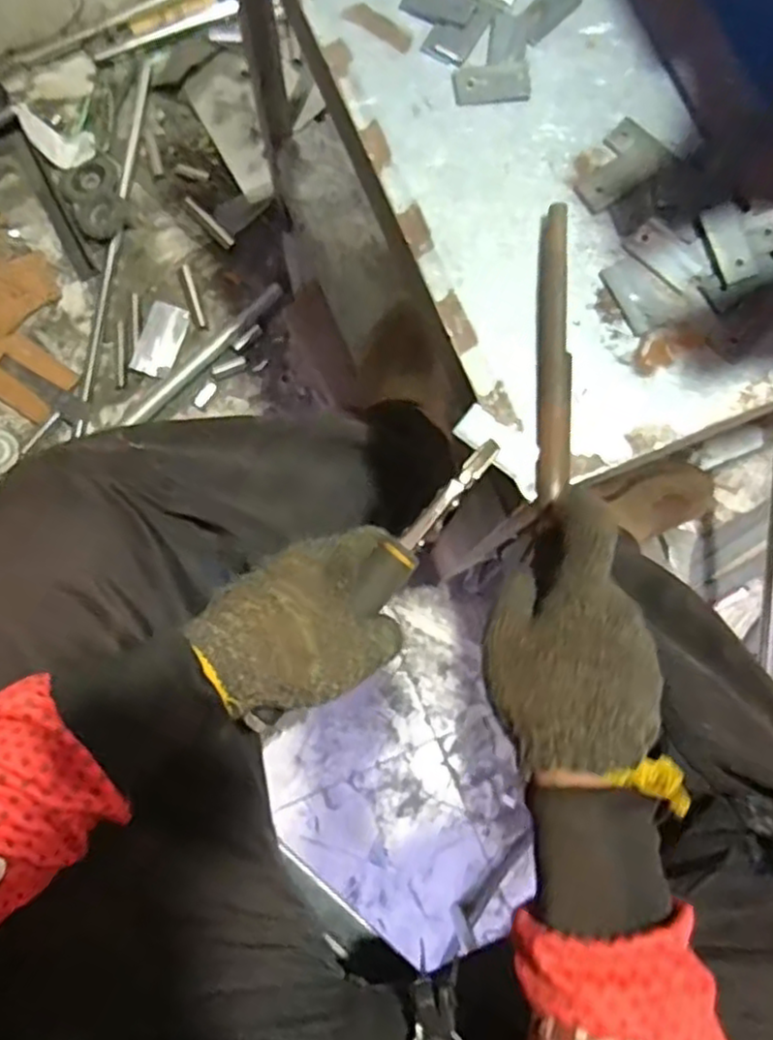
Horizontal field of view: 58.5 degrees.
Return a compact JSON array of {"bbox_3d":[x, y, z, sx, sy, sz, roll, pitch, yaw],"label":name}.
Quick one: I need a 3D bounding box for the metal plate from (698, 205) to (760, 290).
[{"bbox_3d":[0.215,-0.172,0.432,0.026,0.010,0.048,-19,80,-4],"label":"metal plate"}]

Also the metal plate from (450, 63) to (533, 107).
[{"bbox_3d":[0.070,-0.287,0.454,0.050,0.004,0.024,-6,80,-2],"label":"metal plate"}]

